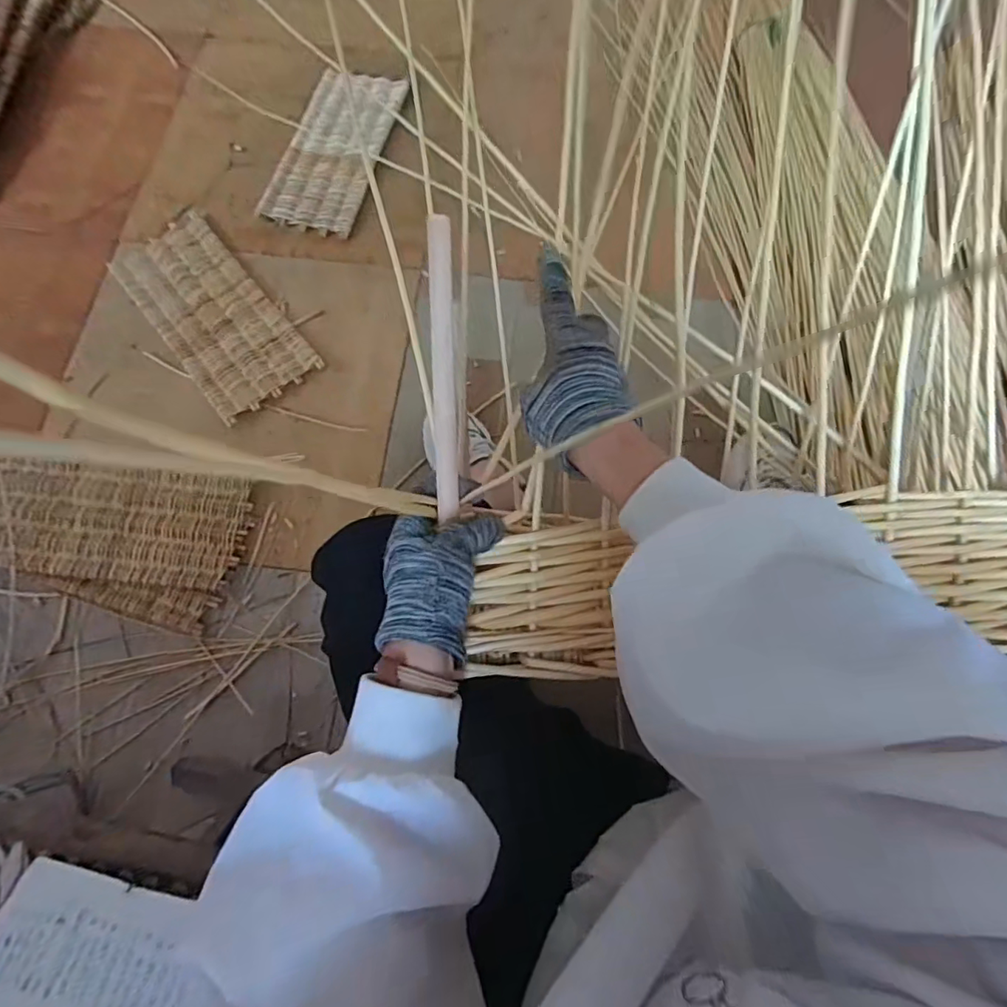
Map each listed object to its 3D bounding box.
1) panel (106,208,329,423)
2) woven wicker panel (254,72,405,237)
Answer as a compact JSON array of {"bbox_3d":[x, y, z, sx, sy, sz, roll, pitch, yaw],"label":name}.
[{"bbox_3d":[-0.543,-0.362,0.997,0.196,0.022,0.459,-38,77,-11],"label":"panel"},{"bbox_3d":[-0.353,-0.745,1.134,0.201,0.021,0.424,14,73,4],"label":"woven wicker panel"}]

